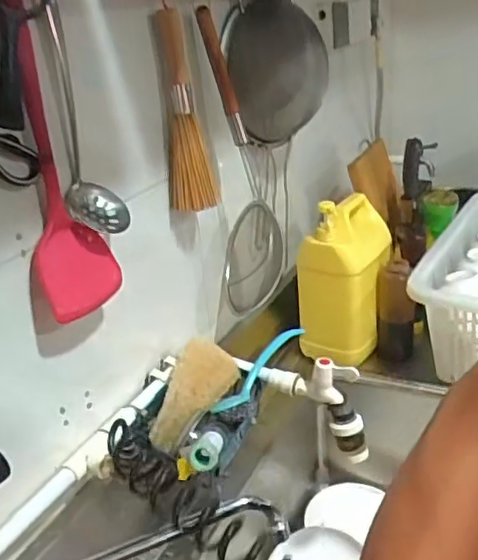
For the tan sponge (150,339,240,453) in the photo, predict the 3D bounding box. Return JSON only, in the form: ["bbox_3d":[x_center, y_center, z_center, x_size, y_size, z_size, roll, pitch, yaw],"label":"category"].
[{"bbox_3d":[-0.063,0.153,0.776,0.151,0.081,0.028,-57,12,-29],"label":"tan sponge"}]

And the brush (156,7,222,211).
[{"bbox_3d":[-0.072,-0.222,0.804,0.054,0.258,0.069,1,25,15],"label":"brush"}]

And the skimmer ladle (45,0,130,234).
[{"bbox_3d":[-0.165,-0.163,0.621,0.064,0.232,0.050,-11,25,-12],"label":"skimmer ladle"}]

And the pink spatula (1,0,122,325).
[{"bbox_3d":[-0.185,-0.115,0.585,0.033,0.309,0.085,9,28,29],"label":"pink spatula"}]

